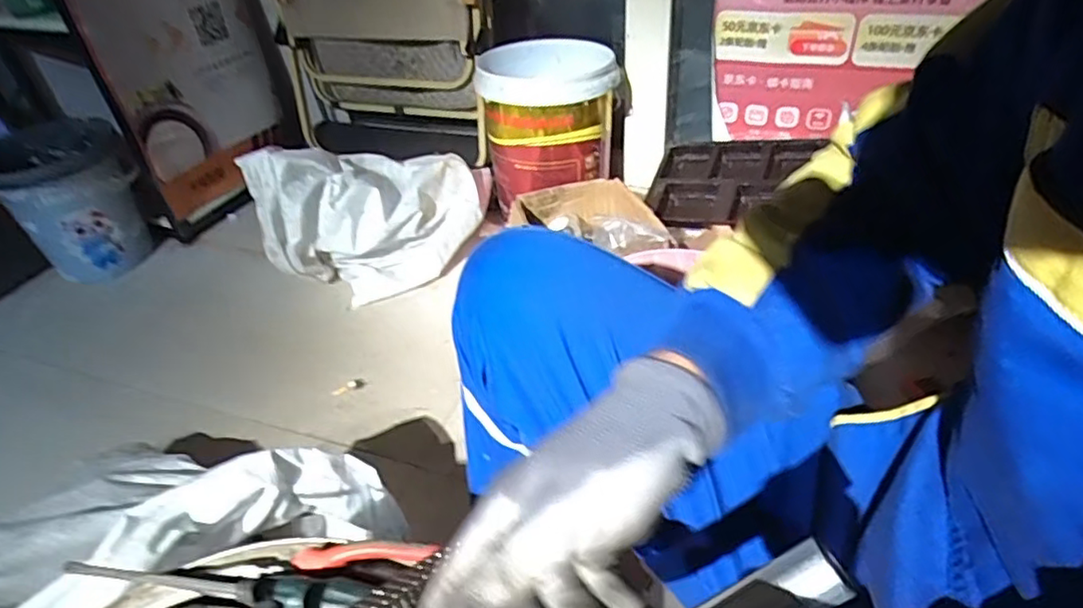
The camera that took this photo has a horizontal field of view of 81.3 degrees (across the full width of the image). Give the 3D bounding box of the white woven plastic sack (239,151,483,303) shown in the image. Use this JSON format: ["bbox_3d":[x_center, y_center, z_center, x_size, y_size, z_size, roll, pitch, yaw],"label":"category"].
[{"bbox_3d":[-0.317,-0.179,1.251,0.422,0.310,0.179,-33,47,-30],"label":"white woven plastic sack"}]

